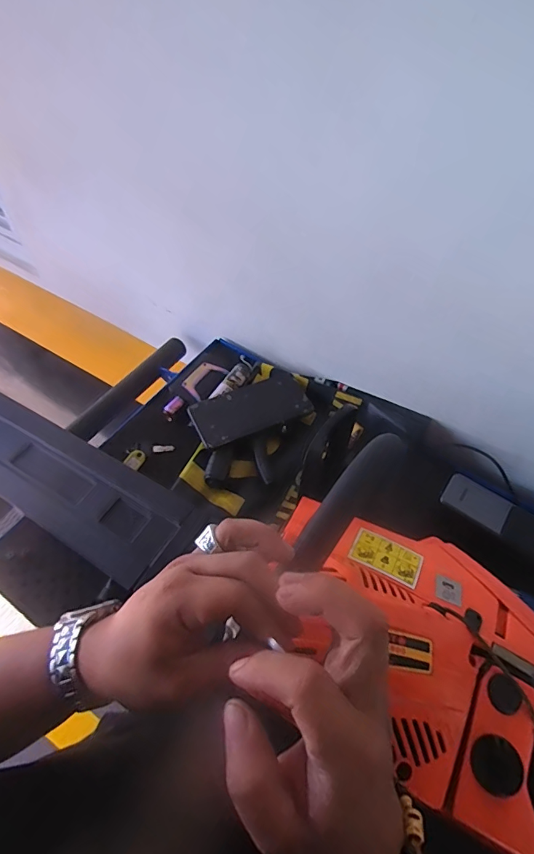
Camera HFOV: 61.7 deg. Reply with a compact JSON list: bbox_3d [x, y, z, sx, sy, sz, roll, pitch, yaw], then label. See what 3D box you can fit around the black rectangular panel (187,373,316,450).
[{"bbox_3d":[-0.023,-0.028,0.630,0.162,0.010,0.083,-21,63,-19],"label":"black rectangular panel"}]

